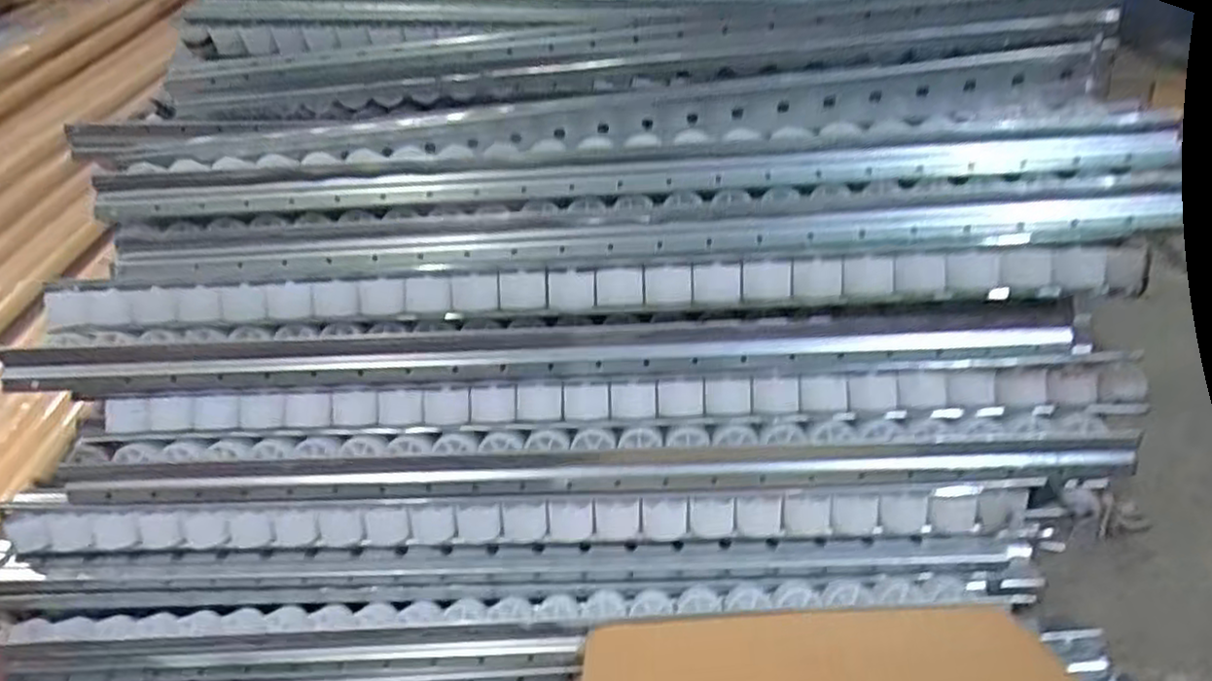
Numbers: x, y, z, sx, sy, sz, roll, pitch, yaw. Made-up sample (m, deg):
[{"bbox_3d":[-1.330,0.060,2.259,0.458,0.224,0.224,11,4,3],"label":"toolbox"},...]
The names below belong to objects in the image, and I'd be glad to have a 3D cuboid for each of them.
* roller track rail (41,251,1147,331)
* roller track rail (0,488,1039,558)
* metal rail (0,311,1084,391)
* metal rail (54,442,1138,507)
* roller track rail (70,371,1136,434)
[{"bbox_3d":[-0.030,-0.037,0.529,0.792,0.042,0.033,0,40,4],"label":"roller track rail"},{"bbox_3d":[-0.074,0.136,0.539,0.764,0.042,0.031,-2,40,1],"label":"roller track rail"},{"bbox_3d":[-0.052,0.005,0.535,0.788,0.036,0.029,-1,40,2],"label":"metal rail"},{"bbox_3d":[-0.020,0.099,0.536,0.792,0.035,0.020,-1,40,2],"label":"metal rail"},{"bbox_3d":[0.004,0.048,0.535,0.762,0.034,0.028,-1,40,2],"label":"roller track rail"}]

